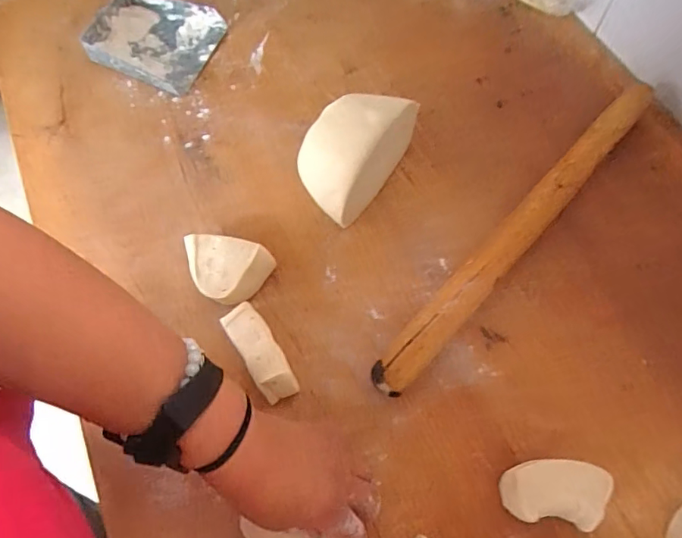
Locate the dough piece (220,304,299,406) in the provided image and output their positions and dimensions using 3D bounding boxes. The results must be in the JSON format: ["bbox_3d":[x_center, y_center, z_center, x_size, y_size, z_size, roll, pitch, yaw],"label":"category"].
[{"bbox_3d":[-0.079,0.079,0.482,0.034,0.043,0.102,-31,69,-13],"label":"dough piece"}]

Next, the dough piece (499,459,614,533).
[{"bbox_3d":[0.182,0.191,0.428,0.086,0.039,0.053,8,66,4],"label":"dough piece"}]

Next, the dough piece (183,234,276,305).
[{"bbox_3d":[-0.124,0.000,0.521,0.092,0.039,0.062,17,67,8],"label":"dough piece"}]

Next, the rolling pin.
[{"bbox_3d":[0.200,-0.048,0.535,0.048,0.040,0.482,40,72,16],"label":"rolling pin"}]

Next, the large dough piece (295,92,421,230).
[{"bbox_3d":[0.011,-0.135,0.561,0.098,0.072,0.154,31,70,13],"label":"large dough piece"}]

